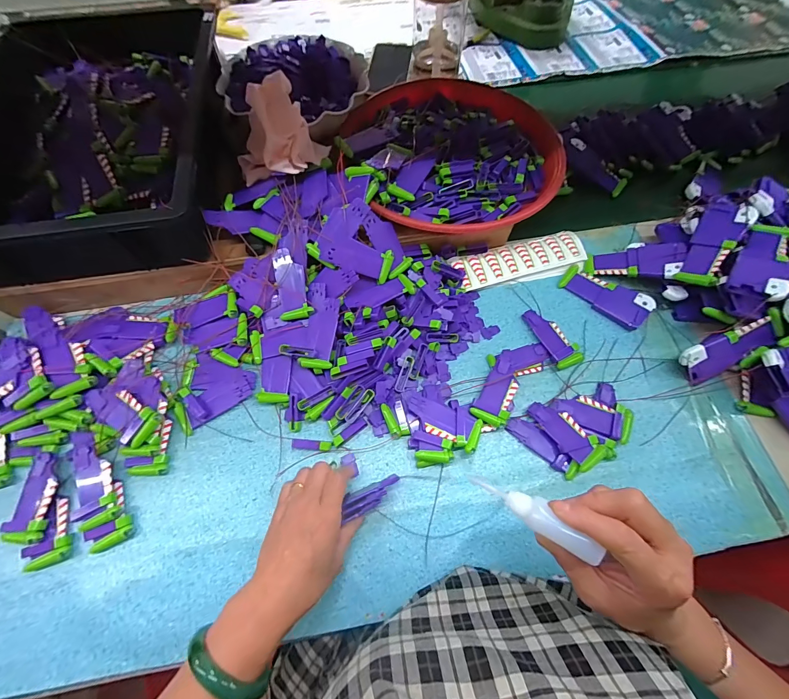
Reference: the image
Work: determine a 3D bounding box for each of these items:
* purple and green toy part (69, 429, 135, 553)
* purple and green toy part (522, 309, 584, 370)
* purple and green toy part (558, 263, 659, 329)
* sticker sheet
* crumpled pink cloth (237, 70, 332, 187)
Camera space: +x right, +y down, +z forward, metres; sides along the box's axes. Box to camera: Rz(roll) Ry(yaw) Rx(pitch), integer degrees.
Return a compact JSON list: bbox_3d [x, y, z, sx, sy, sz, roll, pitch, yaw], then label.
[{"bbox_3d":[-0.332,0.153,0.388,0.045,0.020,0.133,-28,68,-12],"label":"purple and green toy part"},{"bbox_3d":[0.213,-0.018,0.468,0.042,0.014,0.090,-22,67,-10],"label":"purple and green toy part"},{"bbox_3d":[0.293,-0.076,0.488,0.117,0.025,0.045,40,71,16],"label":"purple and green toy part"},{"bbox_3d":[0.183,-0.133,0.511,0.193,0.007,0.057,-16,68,-5],"label":"sticker sheet"},{"bbox_3d":[-0.151,-0.280,0.440,0.113,0.081,0.107,-17,67,-8],"label":"crumpled pink cloth"}]

